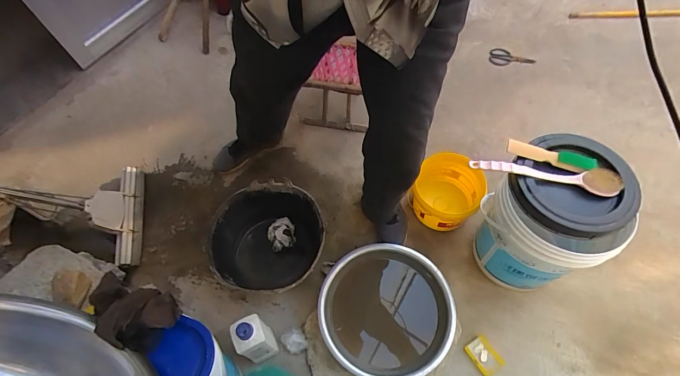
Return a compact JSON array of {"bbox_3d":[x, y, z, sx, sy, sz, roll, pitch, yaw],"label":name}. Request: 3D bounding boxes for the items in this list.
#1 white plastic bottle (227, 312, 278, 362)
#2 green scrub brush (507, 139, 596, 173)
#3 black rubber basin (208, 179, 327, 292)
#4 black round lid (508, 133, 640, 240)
[{"bbox_3d":[-0.231,0.414,0.956,0.080,0.229,0.087,-28,64,-13],"label":"white plastic bottle"},{"bbox_3d":[0.520,-0.080,0.859,0.204,0.023,0.052,18,64,11],"label":"green scrub brush"},{"bbox_3d":[-0.231,0.168,1.153,0.366,0.164,0.374,-1,62,1],"label":"black rubber basin"},{"bbox_3d":[0.561,-0.014,0.837,0.261,0.041,0.255,-1,62,1],"label":"black round lid"}]

